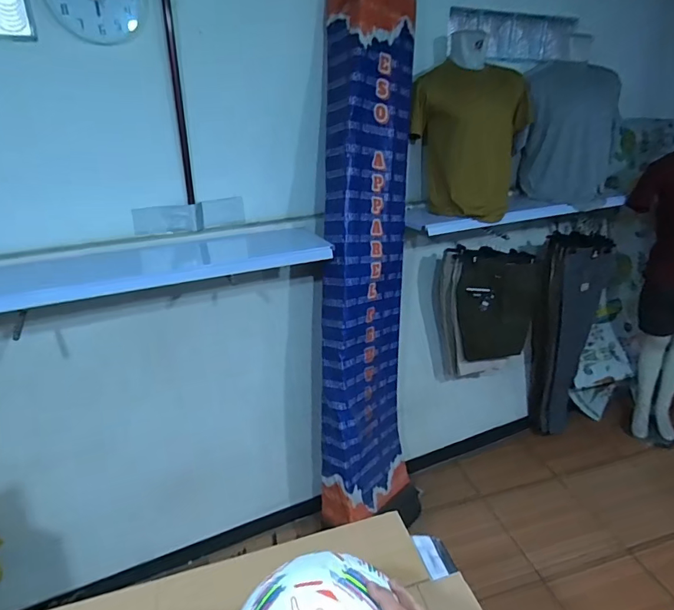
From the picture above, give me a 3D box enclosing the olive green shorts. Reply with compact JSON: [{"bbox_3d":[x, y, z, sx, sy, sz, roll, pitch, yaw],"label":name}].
[{"bbox_3d":[0.680,0.013,1.848,0.398,0.492,0.067,-2,28,-12],"label":"olive green shorts"}]

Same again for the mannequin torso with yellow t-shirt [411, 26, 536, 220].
[{"bbox_3d":[0.501,-0.669,1.688,0.366,0.594,0.331,15,28,32],"label":"mannequin torso with yellow t-shirt"}]

